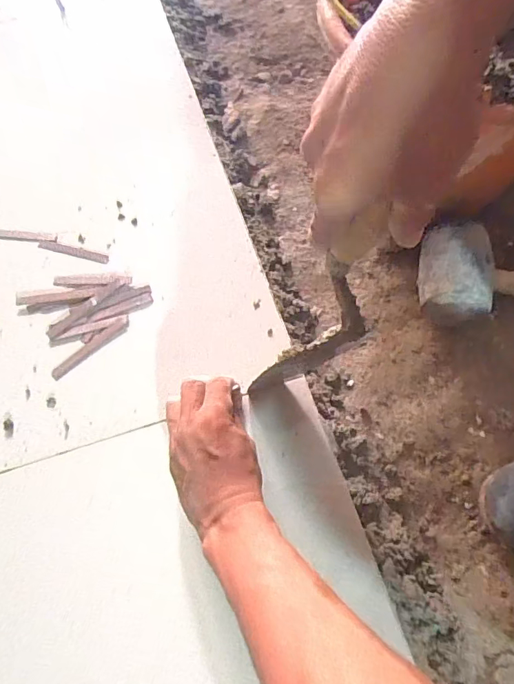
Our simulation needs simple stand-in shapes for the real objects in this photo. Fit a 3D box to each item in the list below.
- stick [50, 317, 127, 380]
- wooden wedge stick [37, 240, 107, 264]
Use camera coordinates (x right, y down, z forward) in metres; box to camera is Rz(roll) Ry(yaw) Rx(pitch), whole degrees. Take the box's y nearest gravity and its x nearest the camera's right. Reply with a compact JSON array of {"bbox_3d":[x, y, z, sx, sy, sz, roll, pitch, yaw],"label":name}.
[{"bbox_3d":[-0.165,0.006,0.465,0.088,0.006,0.014,-37,72,-13],"label":"stick"},{"bbox_3d":[-0.199,-0.098,0.508,0.081,0.004,0.011,14,69,6],"label":"wooden wedge stick"}]

